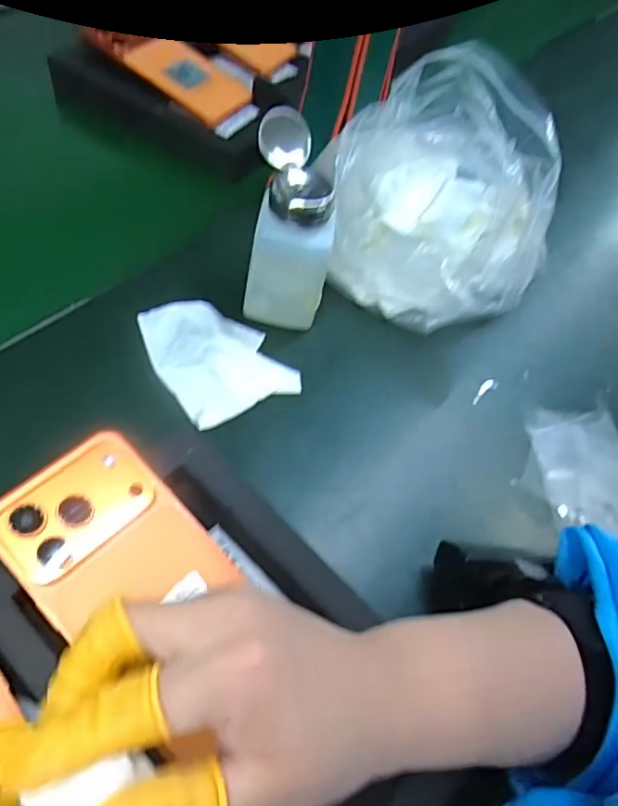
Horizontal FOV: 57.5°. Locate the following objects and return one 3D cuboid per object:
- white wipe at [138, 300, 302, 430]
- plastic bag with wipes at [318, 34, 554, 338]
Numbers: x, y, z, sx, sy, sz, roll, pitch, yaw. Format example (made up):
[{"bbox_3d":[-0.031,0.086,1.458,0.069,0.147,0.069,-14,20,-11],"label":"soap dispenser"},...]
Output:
[{"bbox_3d":[-0.066,-0.034,0.386,0.076,0.013,0.102,-33,66,-21],"label":"white wipe"},{"bbox_3d":[0.092,-0.145,0.400,0.135,0.127,0.133,-2,59,-5],"label":"plastic bag with wipes"}]

